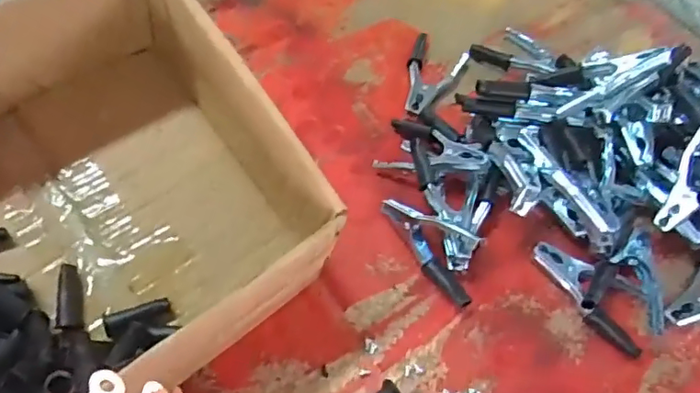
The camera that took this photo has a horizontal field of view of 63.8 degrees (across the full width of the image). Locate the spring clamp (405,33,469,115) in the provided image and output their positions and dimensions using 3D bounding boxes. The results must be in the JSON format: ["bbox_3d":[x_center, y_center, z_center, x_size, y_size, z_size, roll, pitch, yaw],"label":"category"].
[{"bbox_3d":[0.103,-0.167,0.772,0.077,0.035,0.152,26,60,12],"label":"spring clamp"}]

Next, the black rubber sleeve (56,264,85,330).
[{"bbox_3d":[-0.269,0.097,0.545,0.020,0.017,0.064,-7,59,-8],"label":"black rubber sleeve"}]

